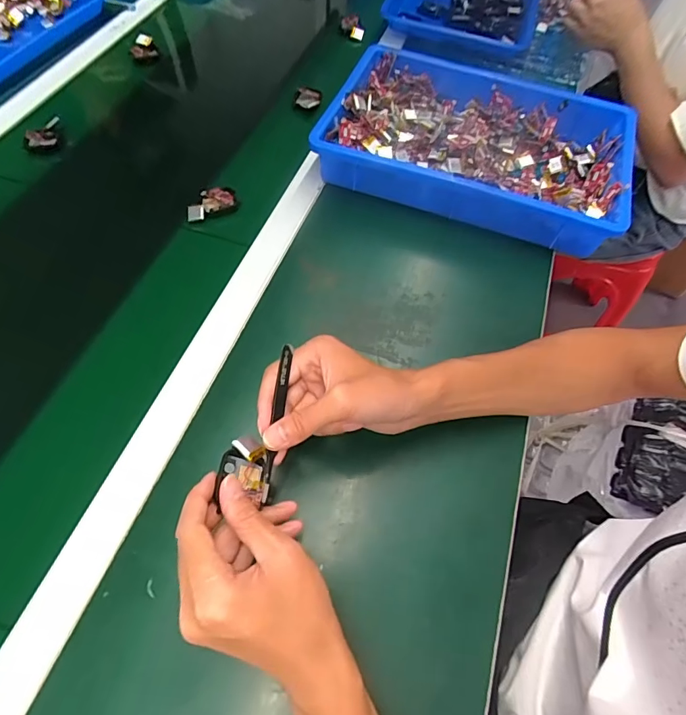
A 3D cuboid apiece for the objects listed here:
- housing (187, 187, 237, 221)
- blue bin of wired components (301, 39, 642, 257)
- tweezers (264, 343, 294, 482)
[{"bbox_3d":[-0.166,-0.191,0.557,0.064,0.017,0.034,-27,65,-17],"label":"housing"},{"bbox_3d":[0.175,-0.284,0.587,0.375,0.071,0.251,15,57,12],"label":"blue bin of wired components"},{"bbox_3d":[-0.050,0.041,0.343,0.008,0.009,0.103,7,71,2],"label":"tweezers"}]

